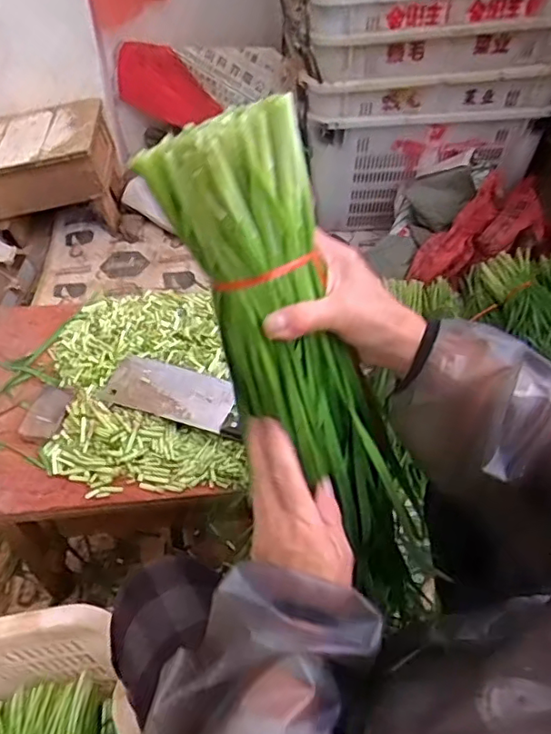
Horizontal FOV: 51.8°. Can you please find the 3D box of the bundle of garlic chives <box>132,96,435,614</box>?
[{"bbox_3d":[0.044,0.034,0.467,0.084,0.474,0.084,5,42,43],"label":"bundle of garlic chives"}]

